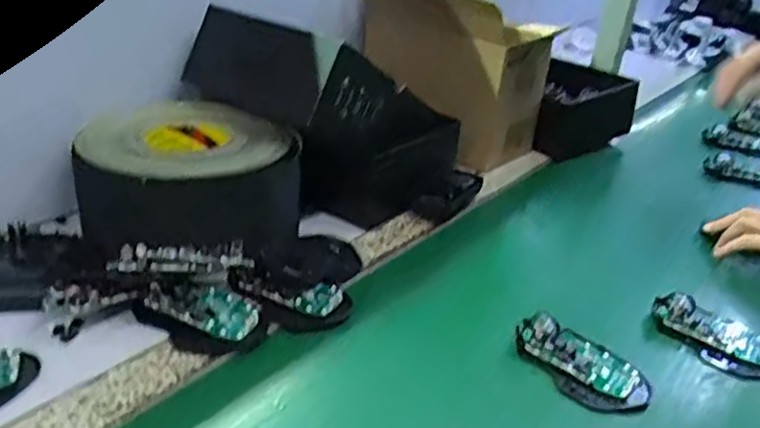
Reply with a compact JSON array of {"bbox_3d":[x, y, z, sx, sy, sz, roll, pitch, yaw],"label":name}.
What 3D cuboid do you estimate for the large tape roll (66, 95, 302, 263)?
[{"bbox_3d":[-0.185,-0.028,0.705,0.179,0.110,0.168,6,28,-3],"label":"large tape roll"}]

